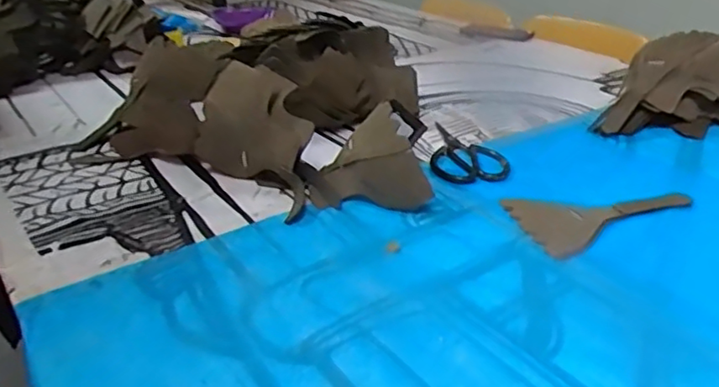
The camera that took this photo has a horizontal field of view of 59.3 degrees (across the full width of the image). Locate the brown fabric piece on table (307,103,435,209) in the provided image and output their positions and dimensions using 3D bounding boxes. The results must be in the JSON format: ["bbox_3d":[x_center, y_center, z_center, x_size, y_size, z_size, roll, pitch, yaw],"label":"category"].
[{"bbox_3d":[0.014,-0.038,0.738,0.146,0.099,0.067,7,28,14],"label":"brown fabric piece on table"}]

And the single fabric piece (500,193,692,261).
[{"bbox_3d":[0.273,0.020,0.714,0.199,0.010,0.112,-10,28,-17],"label":"single fabric piece"}]

